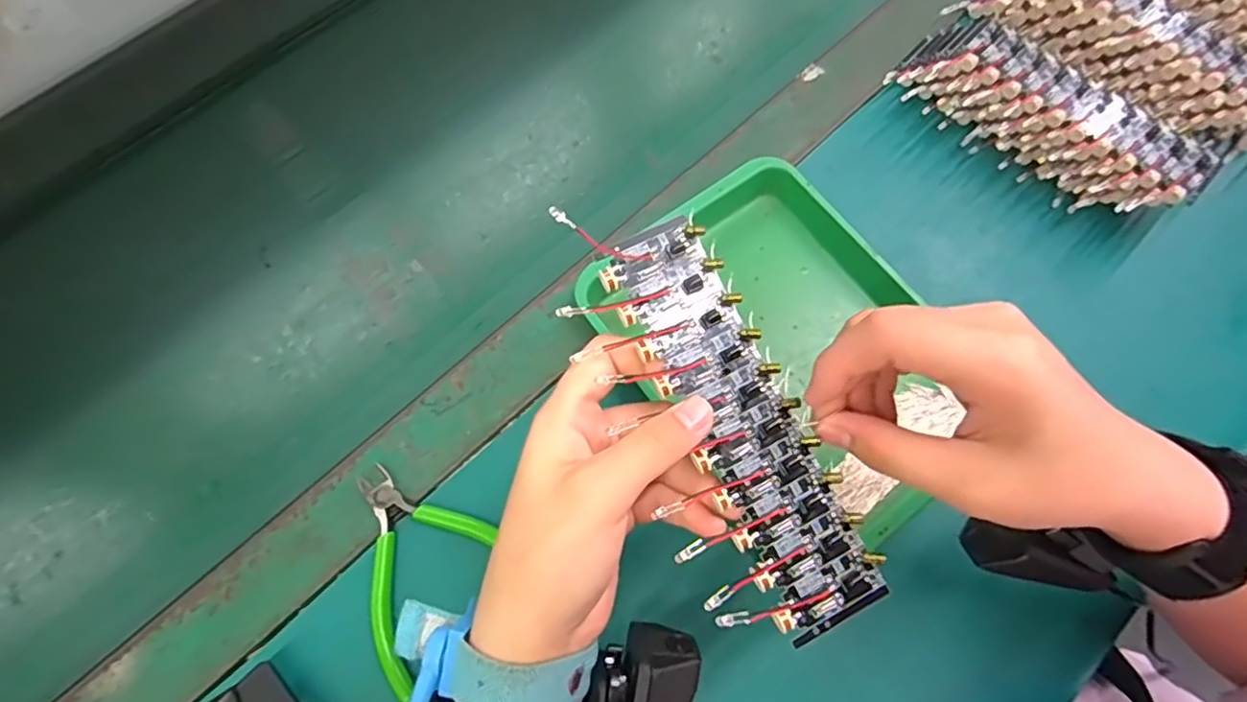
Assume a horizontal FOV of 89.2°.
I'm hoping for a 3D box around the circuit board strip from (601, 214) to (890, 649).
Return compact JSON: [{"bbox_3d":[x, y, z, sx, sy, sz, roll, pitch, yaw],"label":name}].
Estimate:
[{"bbox_3d":[0.044,0.025,0.242,0.046,0.005,0.161,-25,81,-8],"label":"circuit board strip"}]

